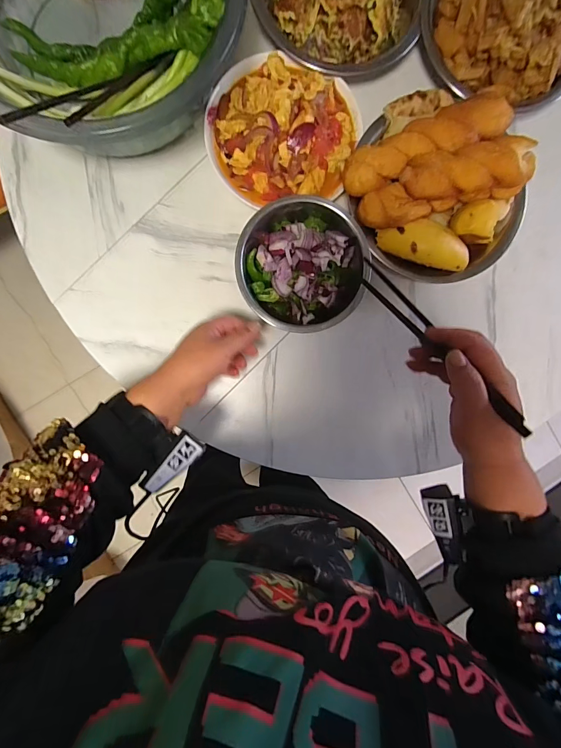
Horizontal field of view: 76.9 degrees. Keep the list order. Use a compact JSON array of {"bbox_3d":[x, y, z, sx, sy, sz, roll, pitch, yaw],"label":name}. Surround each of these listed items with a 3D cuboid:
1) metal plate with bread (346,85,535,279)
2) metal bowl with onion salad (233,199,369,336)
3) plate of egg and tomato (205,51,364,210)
[{"bbox_3d":[0.199,-0.237,0.449,0.210,0.100,0.229,0,92,-4],"label":"metal plate with bread"},{"bbox_3d":[0.027,-0.138,0.465,0.159,0.062,0.165,0,93,-4],"label":"metal bowl with onion salad"},{"bbox_3d":[0.005,-0.319,0.459,0.194,0.057,0.178,0,93,-4],"label":"plate of egg and tomato"}]

